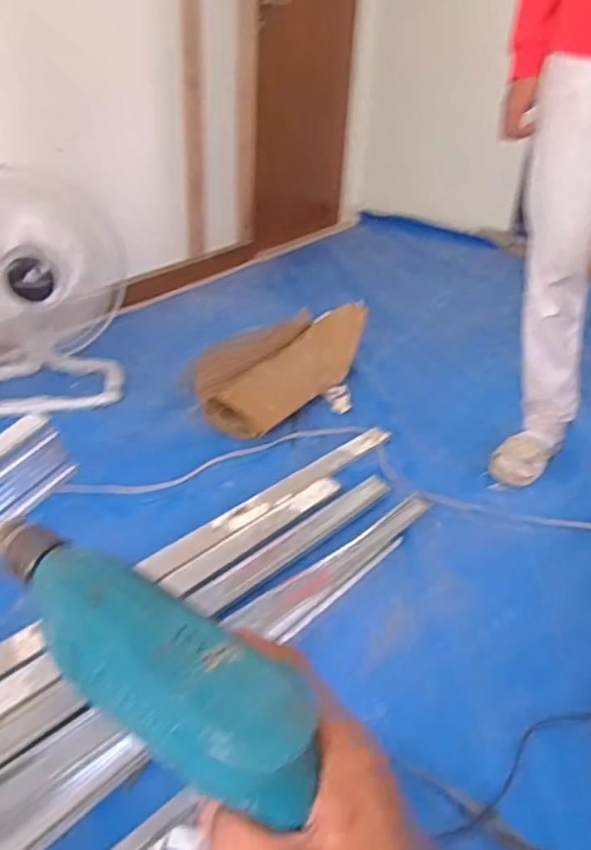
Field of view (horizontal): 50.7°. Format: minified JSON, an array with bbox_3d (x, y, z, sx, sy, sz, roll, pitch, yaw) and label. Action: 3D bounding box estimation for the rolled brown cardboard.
[{"bbox_3d":[-0.020,-0.174,1.713,0.262,0.157,0.586,27,38,32],"label":"rolled brown cardboard"}]

